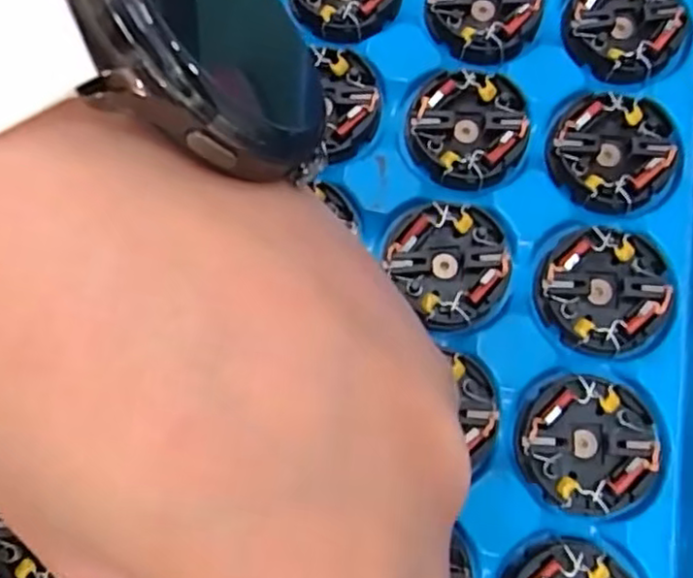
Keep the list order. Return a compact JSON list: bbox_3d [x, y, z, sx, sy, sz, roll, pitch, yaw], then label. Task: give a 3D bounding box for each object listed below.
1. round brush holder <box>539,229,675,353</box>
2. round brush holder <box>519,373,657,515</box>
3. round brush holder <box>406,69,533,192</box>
[{"bbox_3d":[0.065,0.000,0.169,0.030,0.005,0.029,0,75,-1],"label":"round brush holder"},{"bbox_3d":[0.057,0.036,0.159,0.031,0.006,0.029,0,75,-1],"label":"round brush holder"},{"bbox_3d":[0.032,-0.043,0.179,0.030,0.005,0.031,0,75,-1],"label":"round brush holder"}]

